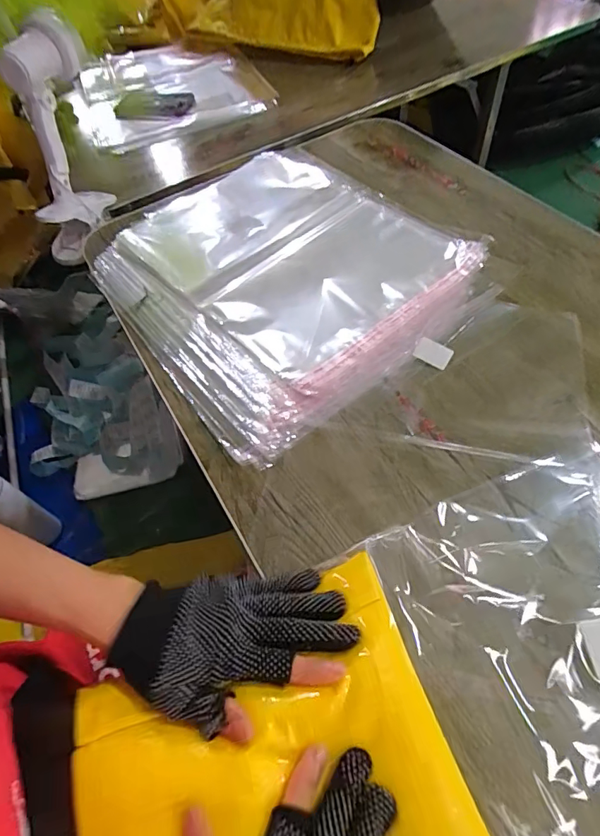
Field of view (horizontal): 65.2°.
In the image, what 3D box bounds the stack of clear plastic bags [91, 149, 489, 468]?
[{"bbox_3d":[-0.045,-0.210,0.631,0.394,0.017,0.483,-36,61,-19],"label":"stack of clear plastic bags"}]

